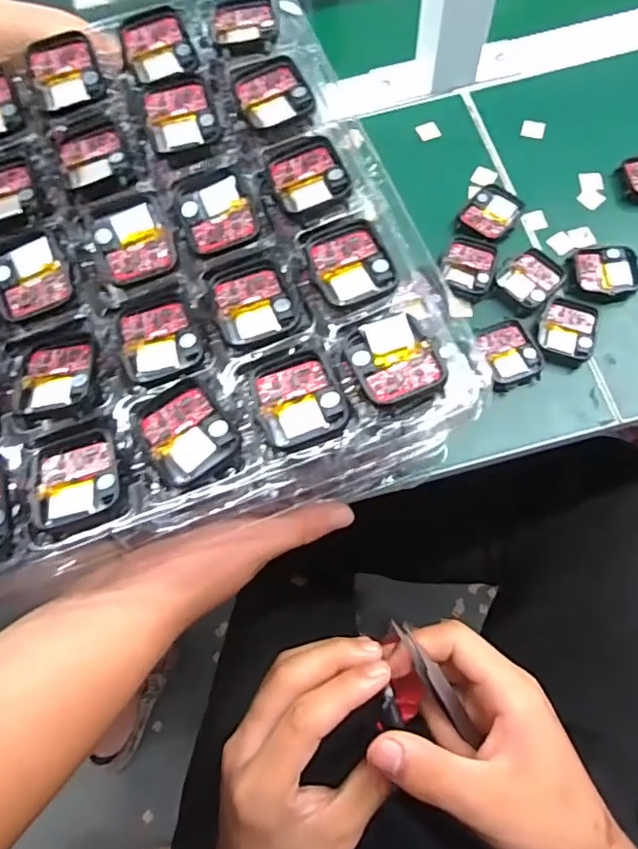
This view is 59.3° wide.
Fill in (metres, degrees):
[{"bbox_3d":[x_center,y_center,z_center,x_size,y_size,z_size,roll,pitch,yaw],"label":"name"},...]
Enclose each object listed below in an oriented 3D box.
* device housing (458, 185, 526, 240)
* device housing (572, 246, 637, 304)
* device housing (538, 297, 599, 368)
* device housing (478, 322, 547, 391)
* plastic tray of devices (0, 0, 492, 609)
[{"bbox_3d":[0.126,-0.154,0.411,0.036,0.010,0.044,34,76,13],"label":"device housing"},{"bbox_3d":[0.199,-0.104,0.390,0.043,0.012,0.040,5,72,4],"label":"device housing"},{"bbox_3d":[0.167,-0.063,0.378,0.036,0.013,0.043,19,73,9],"label":"device housing"},{"bbox_3d":[0.127,-0.047,0.375,0.034,0.010,0.044,-15,71,-3],"label":"device housing"},{"bbox_3d":[-0.093,-0.080,0.273,0.260,0.020,0.281,-20,72,-4],"label":"plastic tray of devices"}]

